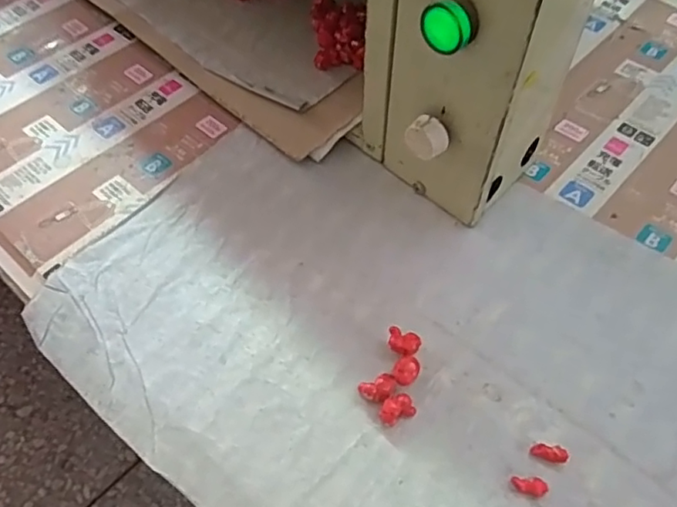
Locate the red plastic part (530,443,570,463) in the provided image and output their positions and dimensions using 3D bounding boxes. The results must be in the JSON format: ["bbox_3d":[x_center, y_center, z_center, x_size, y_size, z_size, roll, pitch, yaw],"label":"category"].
[{"bbox_3d":[0.115,0.109,0.325,0.018,0.007,0.008,16,60,10],"label":"red plastic part"}]

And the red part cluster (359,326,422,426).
[{"bbox_3d":[0.031,0.070,0.348,0.031,0.013,0.056,7,57,6],"label":"red part cluster"}]

